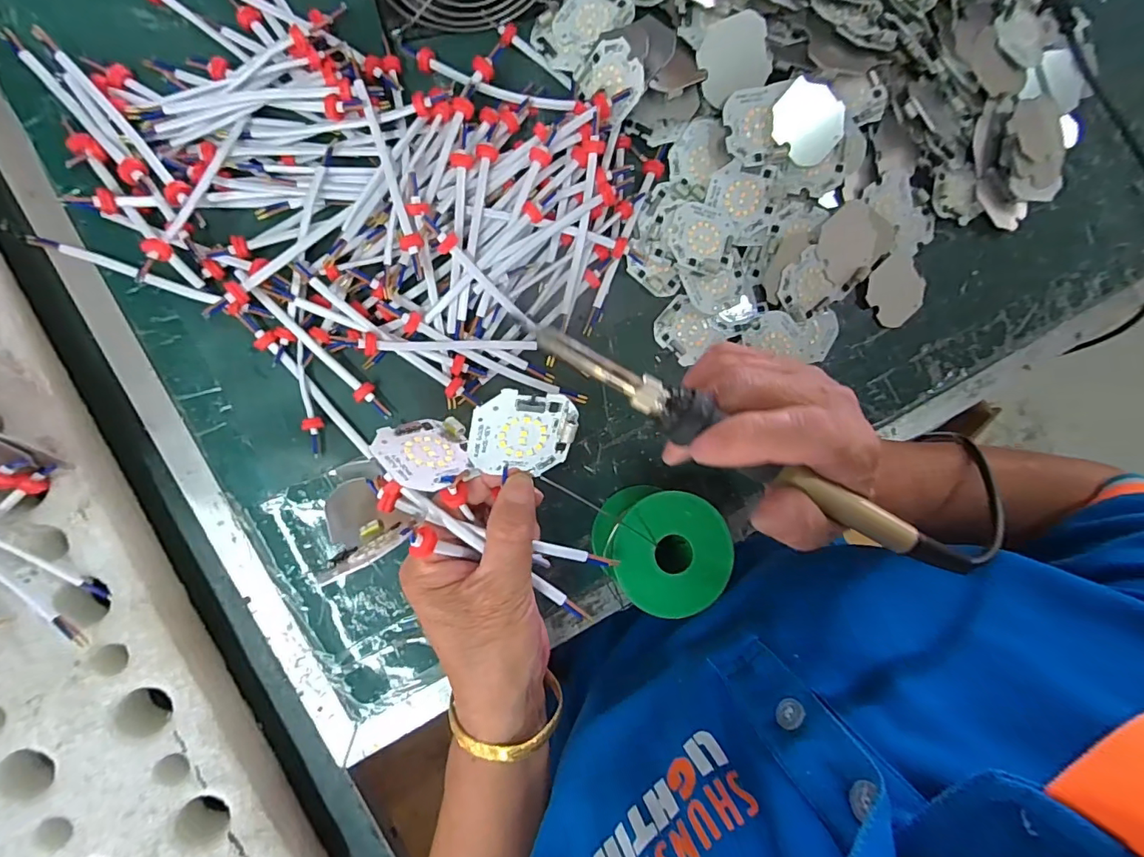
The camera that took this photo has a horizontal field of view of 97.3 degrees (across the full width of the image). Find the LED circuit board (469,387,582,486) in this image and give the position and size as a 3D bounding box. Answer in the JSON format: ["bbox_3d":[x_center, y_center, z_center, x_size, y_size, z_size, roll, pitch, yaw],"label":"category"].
[{"bbox_3d":[-0.023,0.004,0.231,0.046,0.006,0.044,5,123,-17],"label":"LED circuit board"}]

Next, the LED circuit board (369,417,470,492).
[{"bbox_3d":[-0.066,0.011,0.237,0.048,0.045,0.004,-12,134,-43],"label":"LED circuit board"}]

